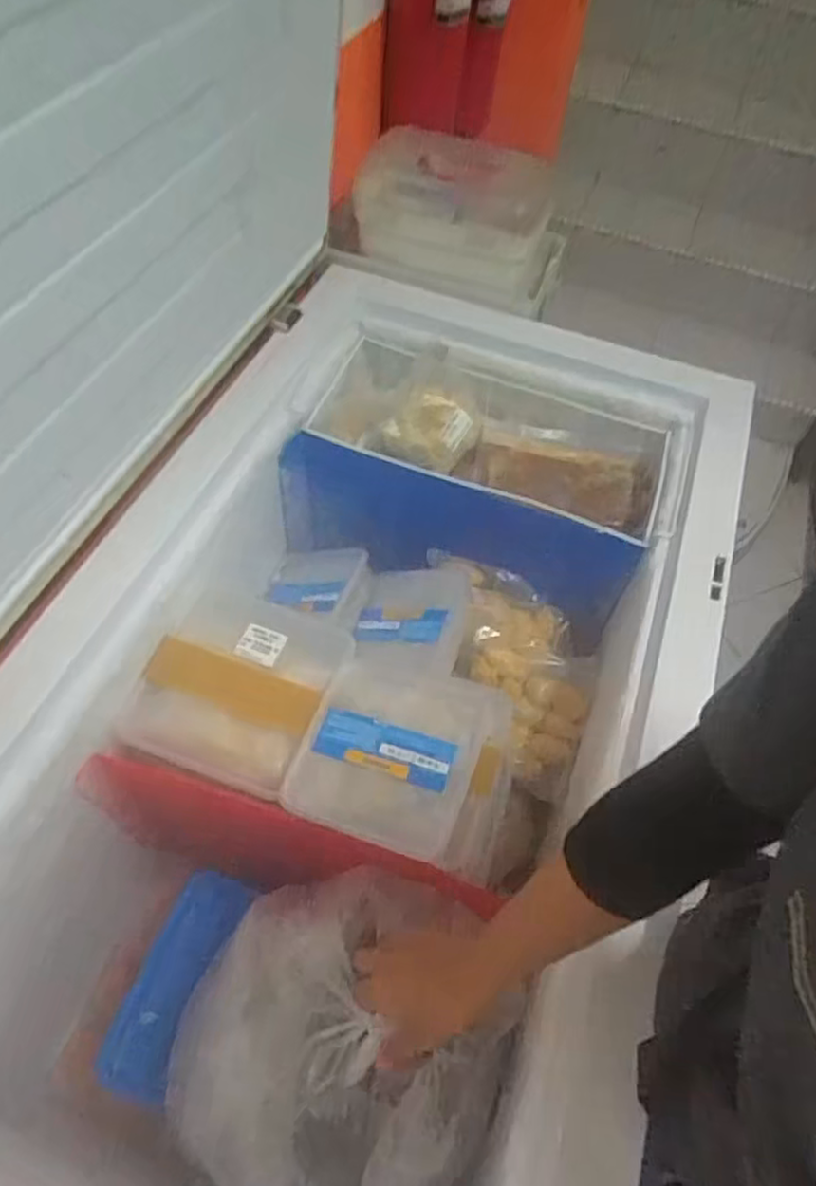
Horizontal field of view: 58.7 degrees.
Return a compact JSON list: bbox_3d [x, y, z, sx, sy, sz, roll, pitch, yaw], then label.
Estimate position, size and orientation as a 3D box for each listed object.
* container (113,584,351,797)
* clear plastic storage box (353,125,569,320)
[{"bbox_3d":[-0.182,0.099,0.777,0.185,0.061,0.191,20,56,9],"label":"container"},{"bbox_3d":[0.084,-0.559,1.057,0.276,0.146,0.210,21,56,10],"label":"clear plastic storage box"}]

